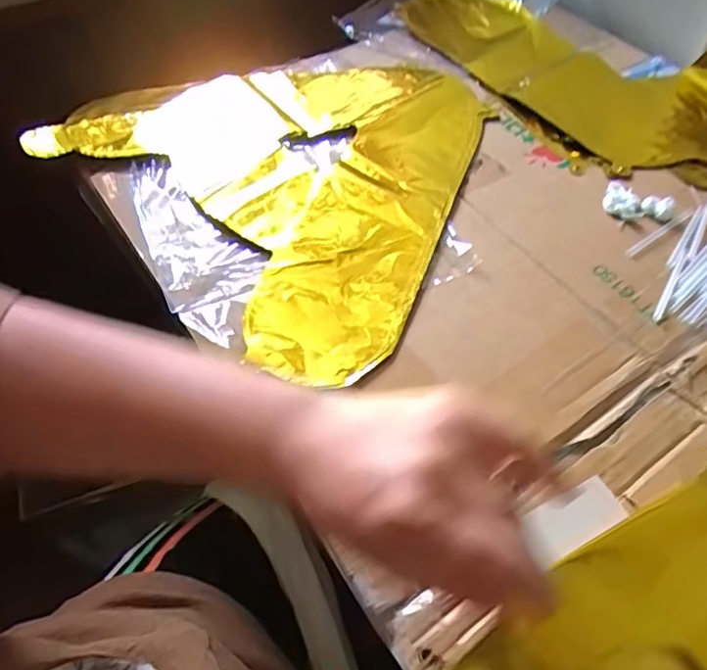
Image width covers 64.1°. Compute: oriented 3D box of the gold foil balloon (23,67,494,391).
[{"bbox_3d":[-0.061,-0.166,0.502,0.375,0.015,0.353,31,59,19],"label":"gold foil balloon"}]

